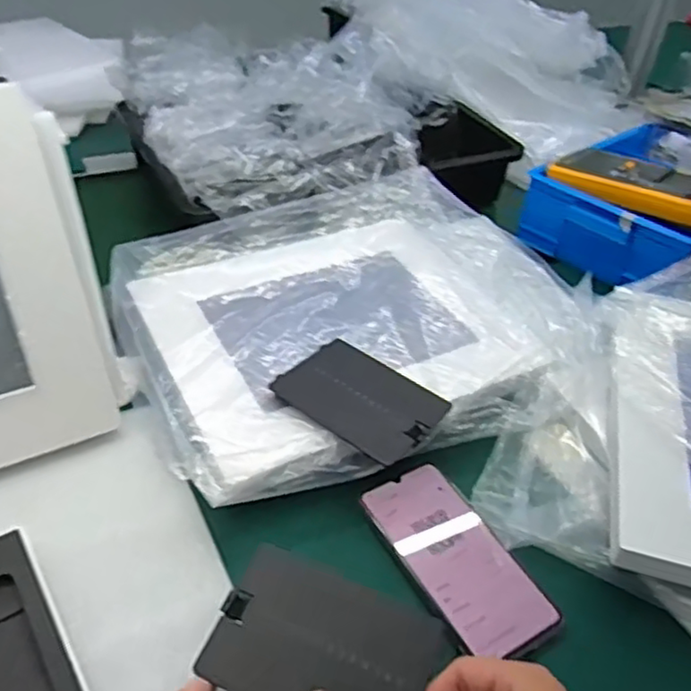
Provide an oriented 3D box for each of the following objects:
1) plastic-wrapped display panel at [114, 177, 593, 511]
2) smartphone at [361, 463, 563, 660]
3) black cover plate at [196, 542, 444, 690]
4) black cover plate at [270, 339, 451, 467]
[{"bbox_3d":[0.014,-0.036,0.604,0.395,0.045,0.316,-15,44,-22],"label":"plastic-wrapped display panel"},{"bbox_3d":[0.075,0.144,0.461,0.070,0.014,0.144,-18,45,-24],"label":"smartphone"},{"bbox_3d":[-0.012,0.168,0.378,0.118,0.008,0.084,19,48,13],"label":"black cover plate"},{"bbox_3d":[0.013,0.038,0.512,0.116,0.006,0.079,32,47,28],"label":"black cover plate"}]

